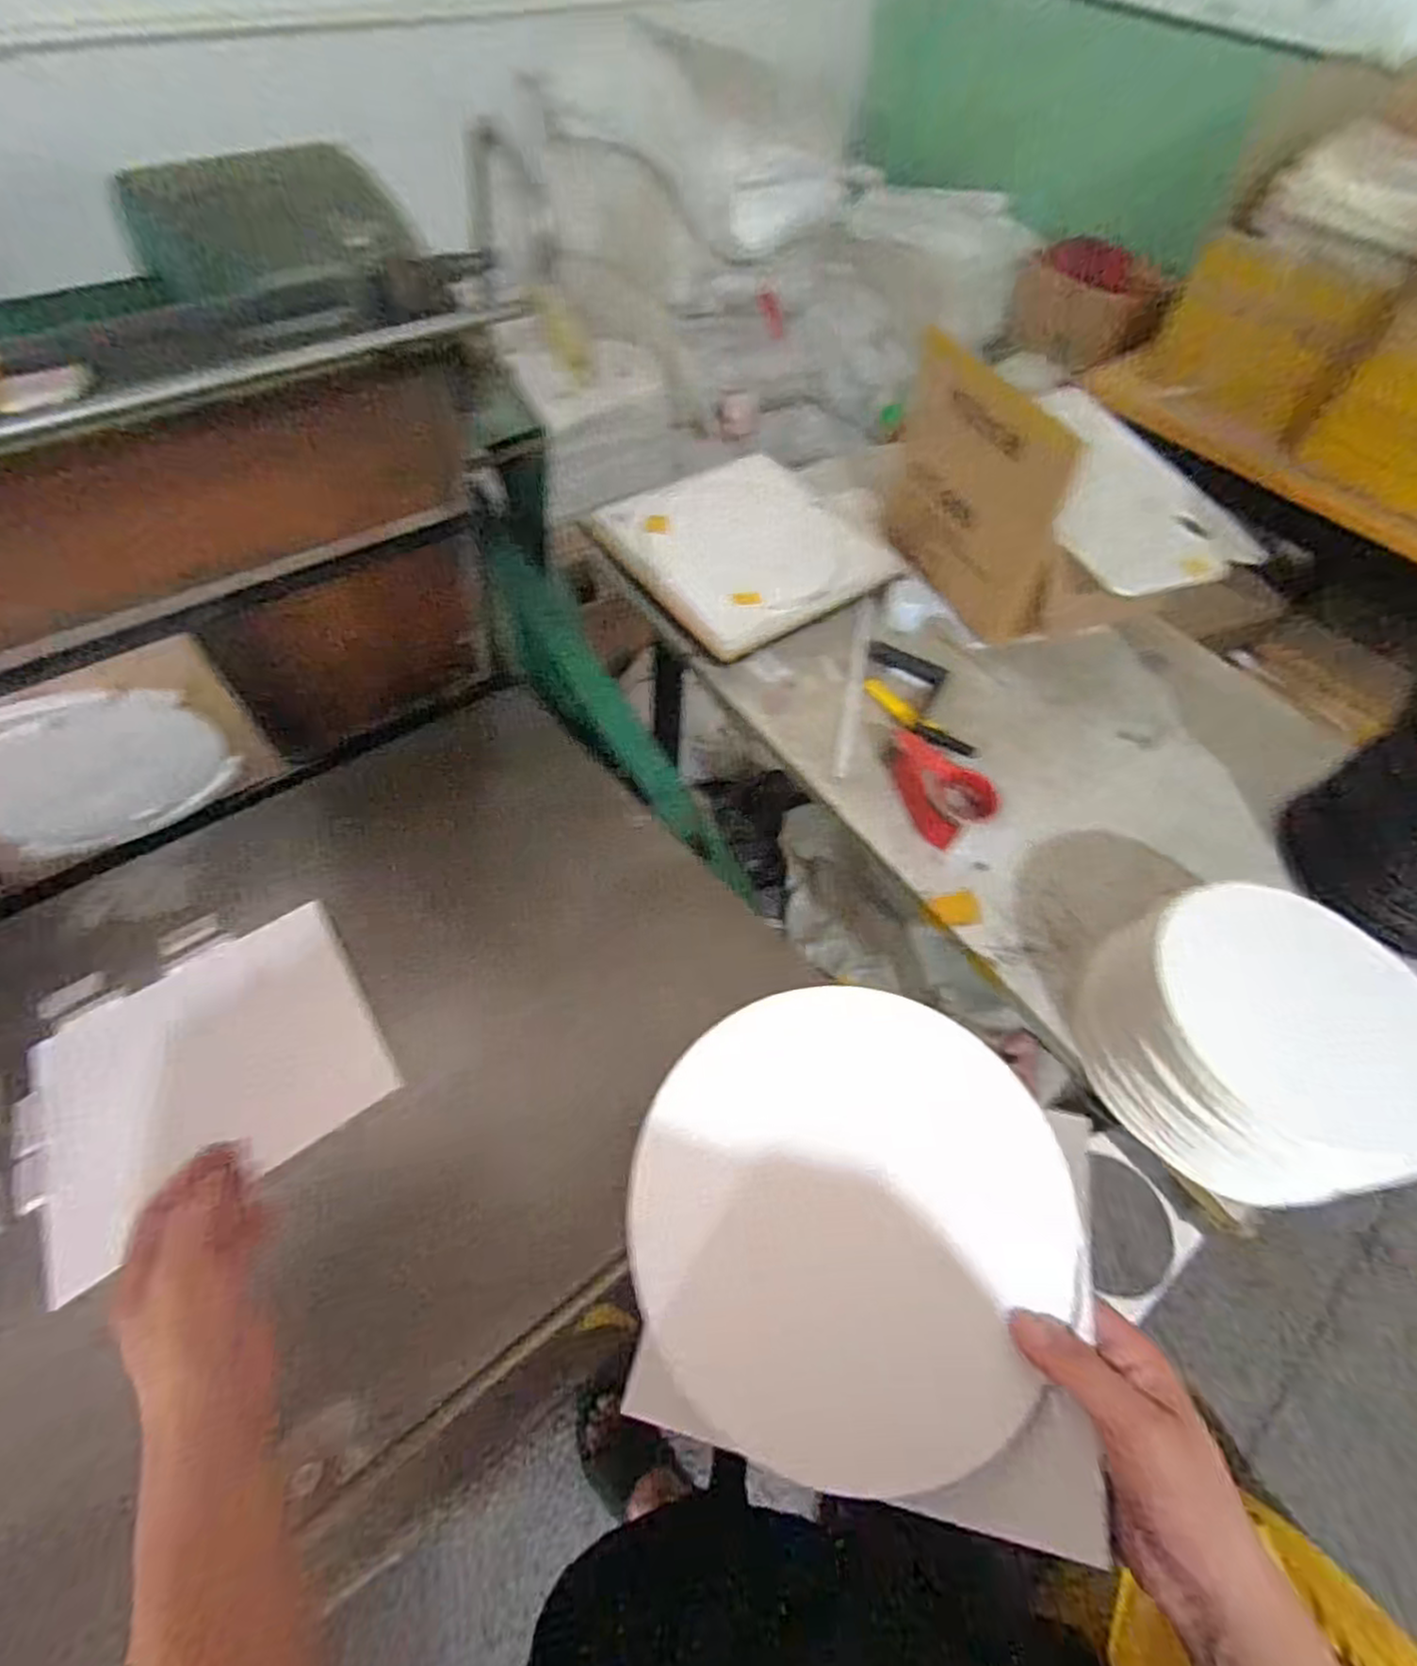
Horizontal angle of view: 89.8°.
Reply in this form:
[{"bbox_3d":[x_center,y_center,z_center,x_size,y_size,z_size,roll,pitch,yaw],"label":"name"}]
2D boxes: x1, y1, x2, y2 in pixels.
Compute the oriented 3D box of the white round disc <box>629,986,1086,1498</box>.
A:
[{"bbox_3d":[0.077,0.211,0.402,0.234,0.011,0.233,-2,68,6],"label":"white round disc"}]

